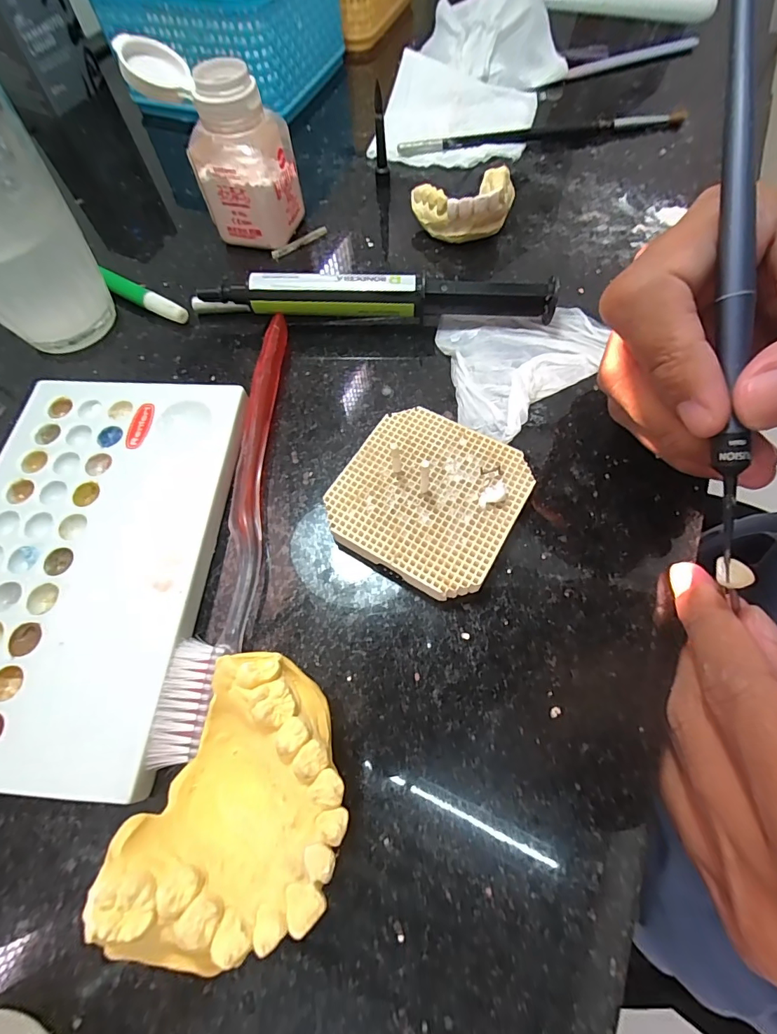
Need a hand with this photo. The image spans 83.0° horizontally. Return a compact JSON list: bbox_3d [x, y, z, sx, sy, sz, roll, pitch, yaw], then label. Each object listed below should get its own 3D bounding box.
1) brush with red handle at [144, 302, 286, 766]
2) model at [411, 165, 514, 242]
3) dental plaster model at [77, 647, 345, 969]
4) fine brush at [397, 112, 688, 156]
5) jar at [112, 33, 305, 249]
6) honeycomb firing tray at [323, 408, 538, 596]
[{"bbox_3d":[-0.054,-0.007,0.170,0.018,0.011,0.178,4,64,4],"label":"brush with red handle"},{"bbox_3d":[0.043,-0.167,0.237,0.052,0.026,0.034,-14,64,-5],"label":"model"},{"bbox_3d":[-0.034,0.074,0.116,0.050,0.036,0.066,18,65,10],"label":"dental plaster model"},{"bbox_3d":[0.100,-0.245,0.283,0.185,0.008,0.010,-10,64,-4],"label":"fine brush"},{"bbox_3d":[-0.085,-0.183,0.222,0.067,0.072,0.036,8,64,6],"label":"jar"},{"bbox_3d":[0.015,-0.008,0.169,0.064,0.011,0.066,28,68,14],"label":"honeycomb firing tray"}]

